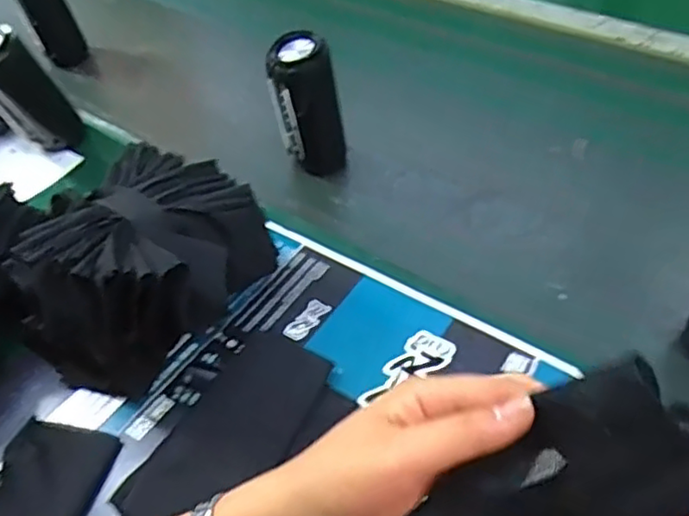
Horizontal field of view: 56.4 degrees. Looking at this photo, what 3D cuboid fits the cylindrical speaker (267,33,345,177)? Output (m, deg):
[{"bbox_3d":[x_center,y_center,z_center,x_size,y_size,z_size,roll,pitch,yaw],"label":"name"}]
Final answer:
[{"bbox_3d":[-0.038,-0.157,0.661,0.065,0.132,0.054,-5,48,1],"label":"cylindrical speaker"}]

